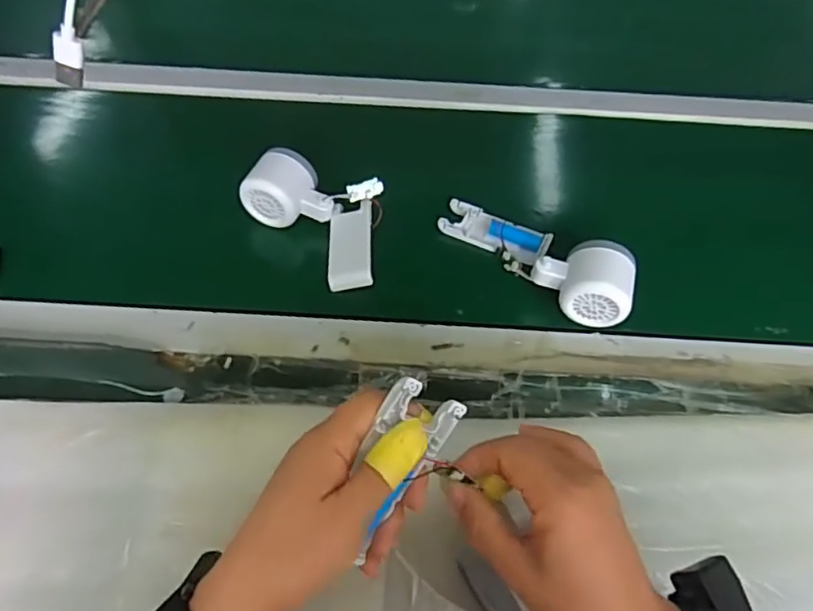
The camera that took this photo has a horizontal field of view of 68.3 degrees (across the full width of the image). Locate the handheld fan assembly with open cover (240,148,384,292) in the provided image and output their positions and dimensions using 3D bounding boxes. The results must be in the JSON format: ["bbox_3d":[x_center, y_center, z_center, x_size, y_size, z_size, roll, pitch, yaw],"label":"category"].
[{"bbox_3d":[-0.073,-0.087,0.555,0.146,0.050,0.093,38,62,21],"label":"handheld fan assembly with open cover"}]

